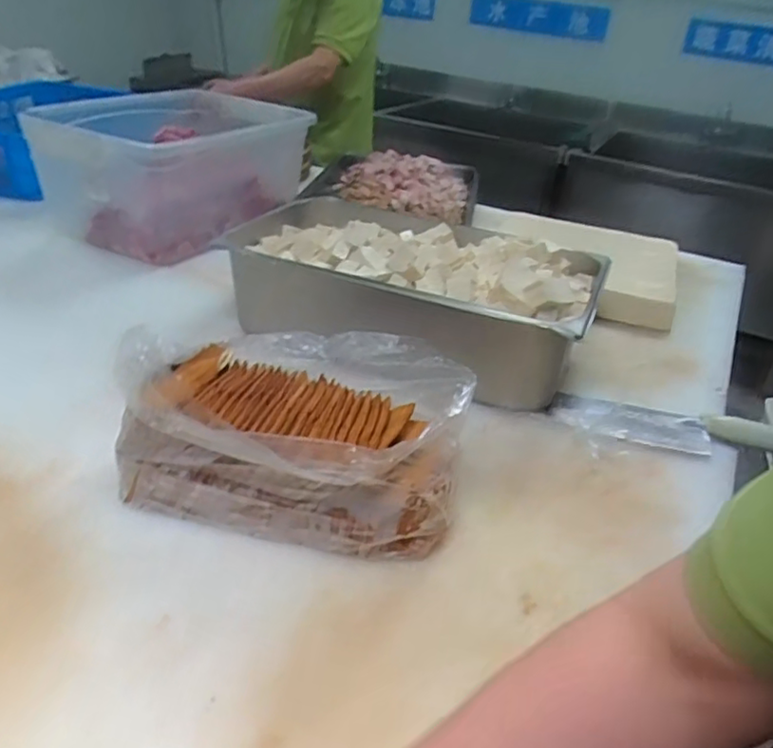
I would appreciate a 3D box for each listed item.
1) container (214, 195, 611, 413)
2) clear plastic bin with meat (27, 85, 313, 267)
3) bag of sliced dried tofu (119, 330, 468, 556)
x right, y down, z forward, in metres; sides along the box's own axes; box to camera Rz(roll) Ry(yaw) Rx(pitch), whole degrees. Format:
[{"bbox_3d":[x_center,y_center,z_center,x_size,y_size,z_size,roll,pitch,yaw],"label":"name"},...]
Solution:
[{"bbox_3d":[0.035,-0.121,0.949,0.494,0.156,0.302,16,32,16],"label":"container"},{"bbox_3d":[-0.401,-0.404,1.291,0.318,0.217,0.467,19,34,22],"label":"clear plastic bin with meat"},{"bbox_3d":[-0.082,0.059,0.655,0.310,0.152,0.187,14,33,14],"label":"bag of sliced dried tofu"}]

